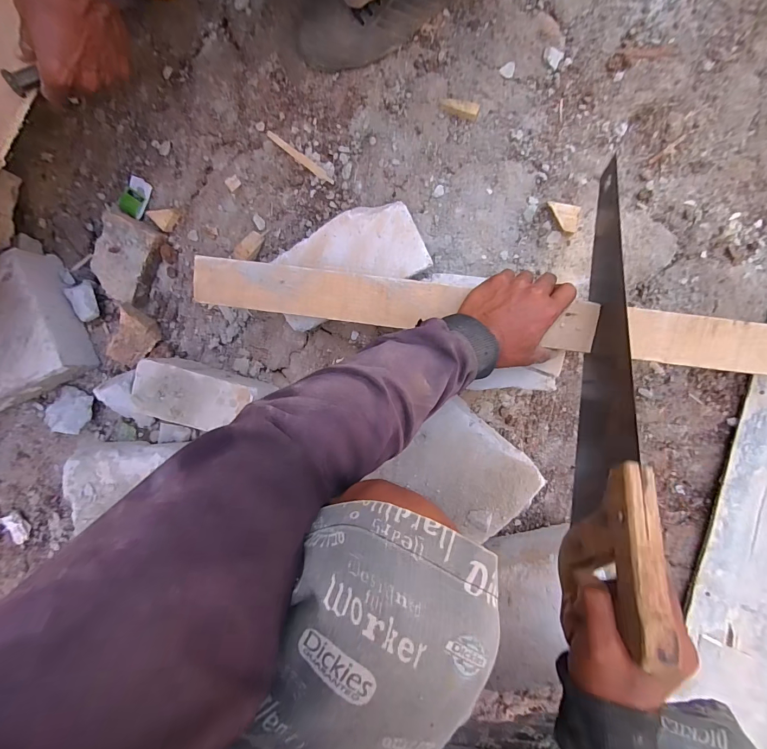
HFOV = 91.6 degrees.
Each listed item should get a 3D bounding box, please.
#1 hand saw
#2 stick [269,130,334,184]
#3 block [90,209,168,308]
[{"bbox_3d":[0.224,-0.004,0.386,0.024,0.109,0.469,10,66,3],"label":"hand saw"},{"bbox_3d":[-0.118,-0.312,0.539,0.119,0.007,0.012,39,93,2],"label":"stick"},{"bbox_3d":[-0.405,-0.181,0.577,0.091,0.043,0.122,29,92,2],"label":"block"}]

